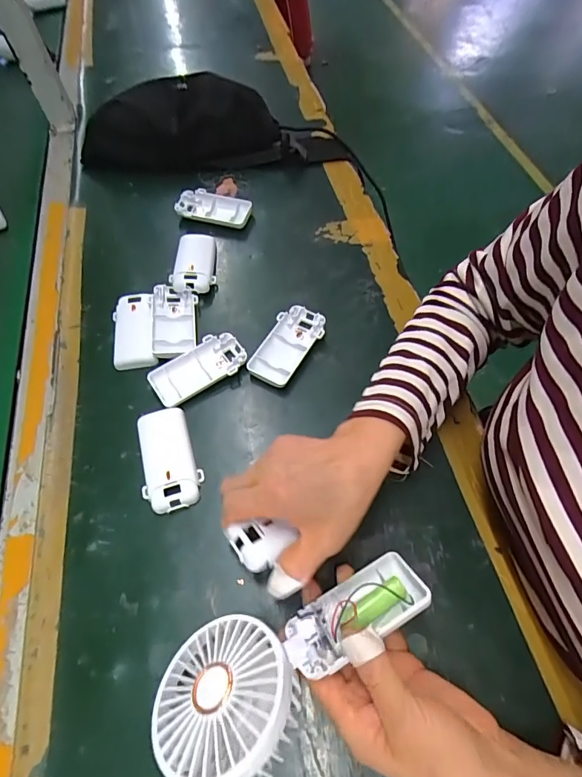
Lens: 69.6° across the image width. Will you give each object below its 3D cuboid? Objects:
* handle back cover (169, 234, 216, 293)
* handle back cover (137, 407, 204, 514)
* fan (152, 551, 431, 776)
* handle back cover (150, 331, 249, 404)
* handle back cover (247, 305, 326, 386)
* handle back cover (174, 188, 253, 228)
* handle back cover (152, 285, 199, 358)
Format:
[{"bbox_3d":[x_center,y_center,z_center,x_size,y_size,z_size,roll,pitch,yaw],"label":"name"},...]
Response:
[{"bbox_3d":[-0.115,-0.151,0.492,0.047,0.026,0.100,-7,60,-1],"label":"handle back cover"},{"bbox_3d":[-0.110,0.061,0.372,0.048,0.016,0.094,-16,61,-6],"label":"handle back cover"},{"bbox_3d":[0.005,0.170,0.264,0.180,0.045,0.084,-27,22,-16],"label":"fan"},{"bbox_3d":[-0.091,-0.019,0.418,0.094,0.016,0.049,-28,63,-13],"label":"handle back cover"},{"bbox_3d":[-0.002,-0.043,0.431,0.050,0.017,0.095,23,64,15],"label":"handle back cover"},{"bbox_3d":[-0.099,-0.235,0.539,0.094,0.019,0.047,11,61,9],"label":"handle back cover"},{"bbox_3d":[-0.125,-0.074,0.450,0.044,0.015,0.092,-7,60,-1],"label":"handle back cover"}]

